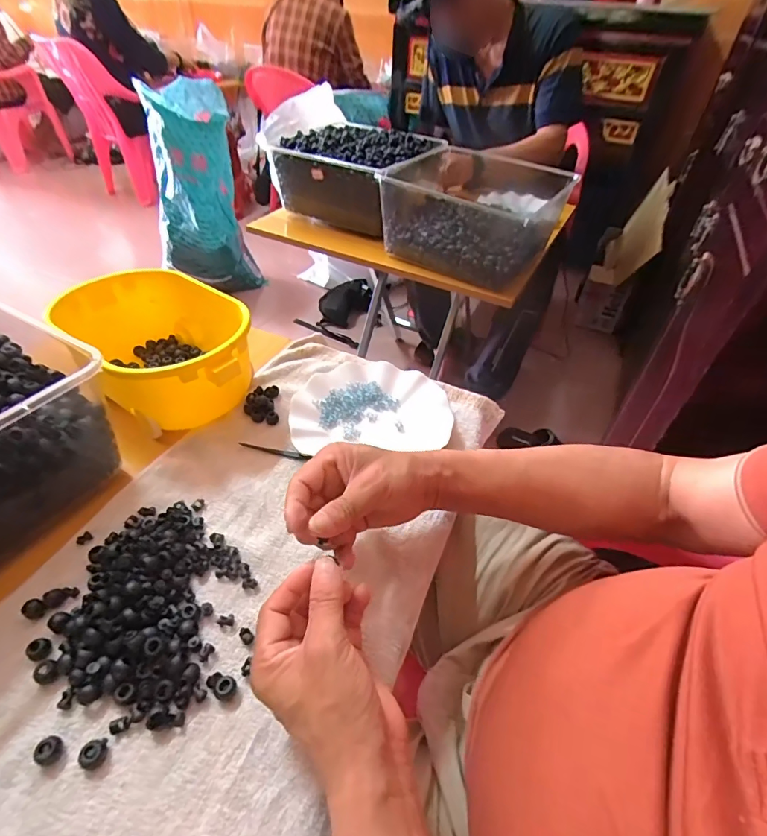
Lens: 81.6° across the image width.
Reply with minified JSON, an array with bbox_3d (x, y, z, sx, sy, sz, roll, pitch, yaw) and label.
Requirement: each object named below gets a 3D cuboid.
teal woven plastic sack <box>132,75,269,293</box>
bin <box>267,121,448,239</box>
[{"bbox_3d":[-0.637,-0.739,1.531,0.328,0.618,0.287,-14,46,-17],"label":"teal woven plastic sack"},{"bbox_3d":[-0.039,-0.517,0.971,0.288,0.155,0.291,29,49,25],"label":"bin"}]

